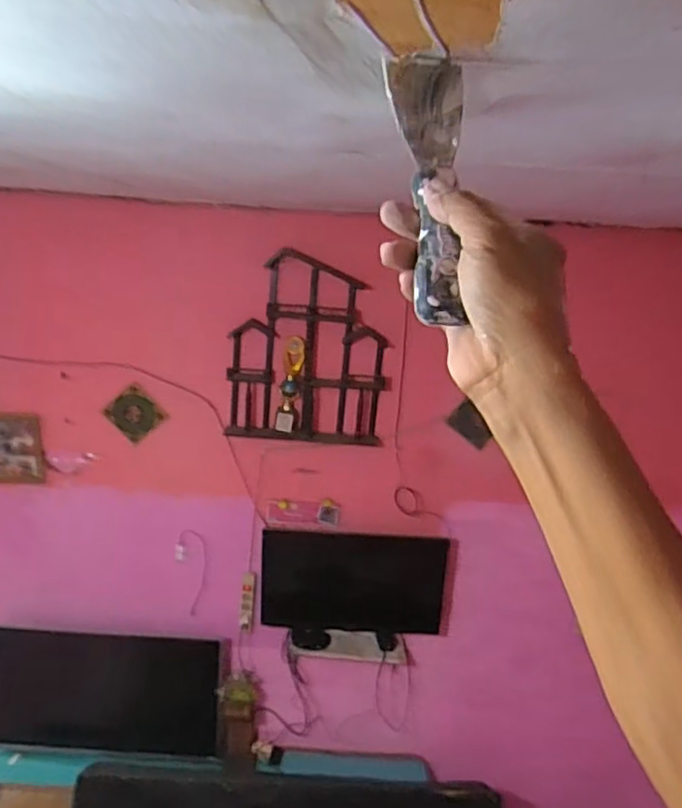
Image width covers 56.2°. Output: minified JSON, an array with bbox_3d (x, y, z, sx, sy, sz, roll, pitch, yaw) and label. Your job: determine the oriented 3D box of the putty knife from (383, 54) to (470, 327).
[{"bbox_3d":[0.050,-0.128,0.352,0.044,0.204,0.012,2,-31,-2],"label":"putty knife"}]

